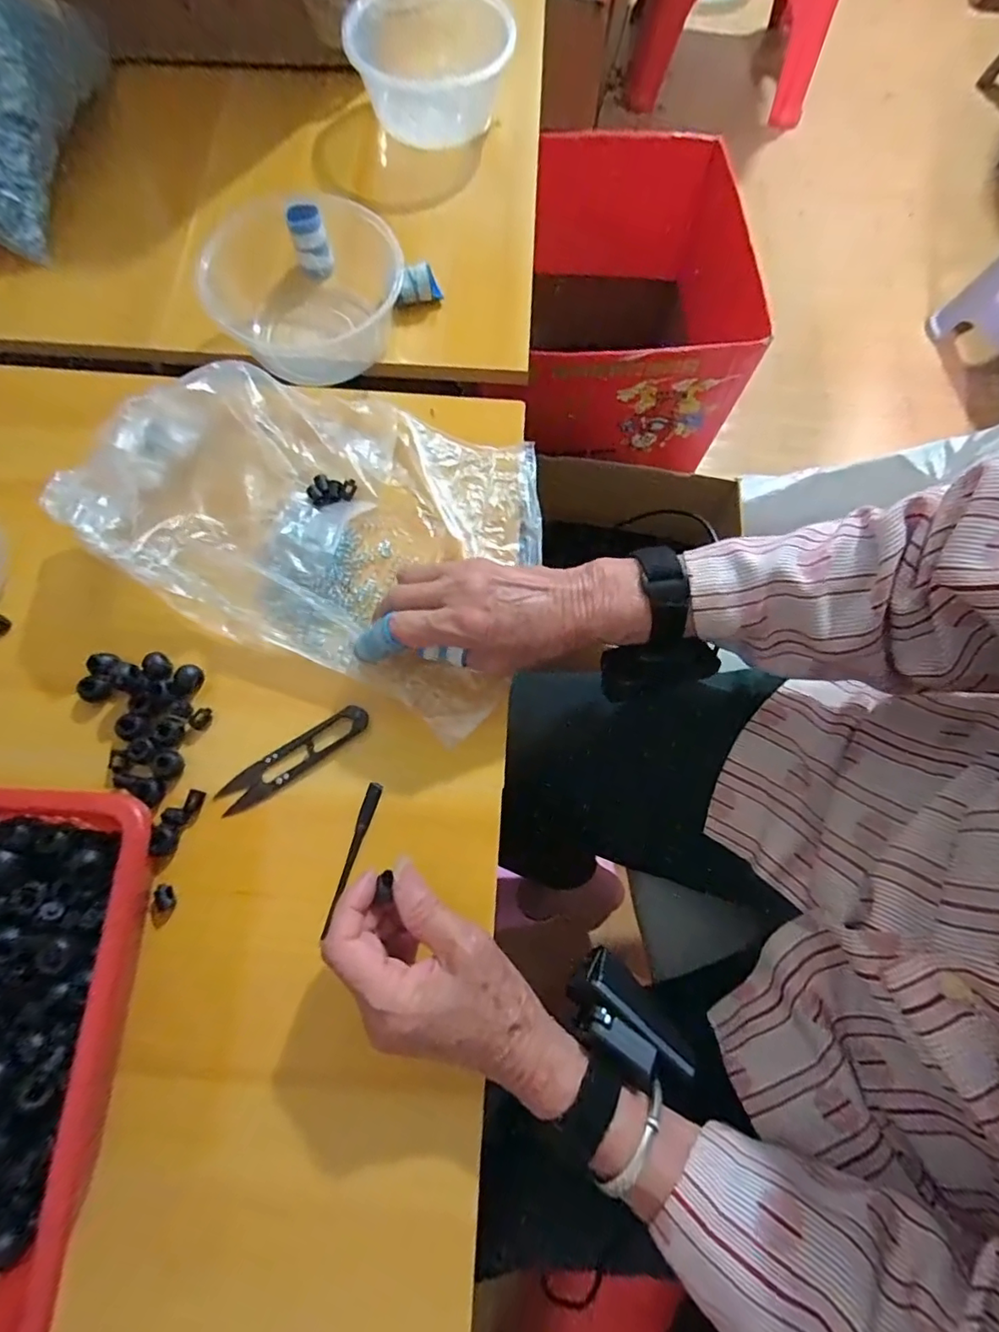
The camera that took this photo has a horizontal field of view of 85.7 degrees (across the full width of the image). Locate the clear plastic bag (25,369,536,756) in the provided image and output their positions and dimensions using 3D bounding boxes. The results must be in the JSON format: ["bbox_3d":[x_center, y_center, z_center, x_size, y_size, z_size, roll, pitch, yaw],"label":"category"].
[{"bbox_3d":[-0.111,-0.107,0.359,0.284,0.063,0.201,23,74,5],"label":"clear plastic bag"}]

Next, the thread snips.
[{"bbox_3d":[-0.130,0.057,0.341,0.101,0.008,0.021,-34,78,-11],"label":"thread snips"}]

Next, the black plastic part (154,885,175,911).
[{"bbox_3d":[-0.197,0.137,0.318,0.009,0.008,0.015,-16,75,-6],"label":"black plastic part"}]

